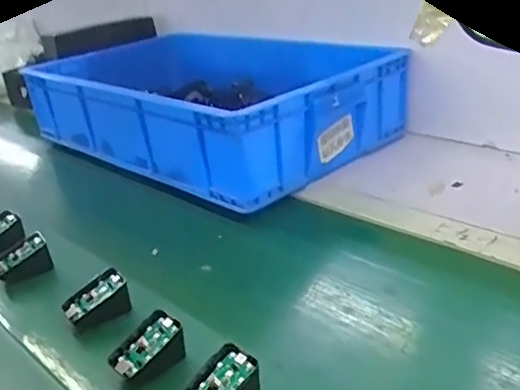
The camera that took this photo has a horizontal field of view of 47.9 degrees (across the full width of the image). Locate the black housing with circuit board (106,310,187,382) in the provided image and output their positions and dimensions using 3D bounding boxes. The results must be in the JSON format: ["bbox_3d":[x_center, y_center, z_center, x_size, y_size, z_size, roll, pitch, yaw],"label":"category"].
[{"bbox_3d":[-0.104,0.145,0.542,0.063,0.045,0.039,-25,31,-31],"label":"black housing with circuit board"}]

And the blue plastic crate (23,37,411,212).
[{"bbox_3d":[-0.088,-0.184,1.075,0.450,0.141,0.637,-28,33,-35],"label":"blue plastic crate"}]

